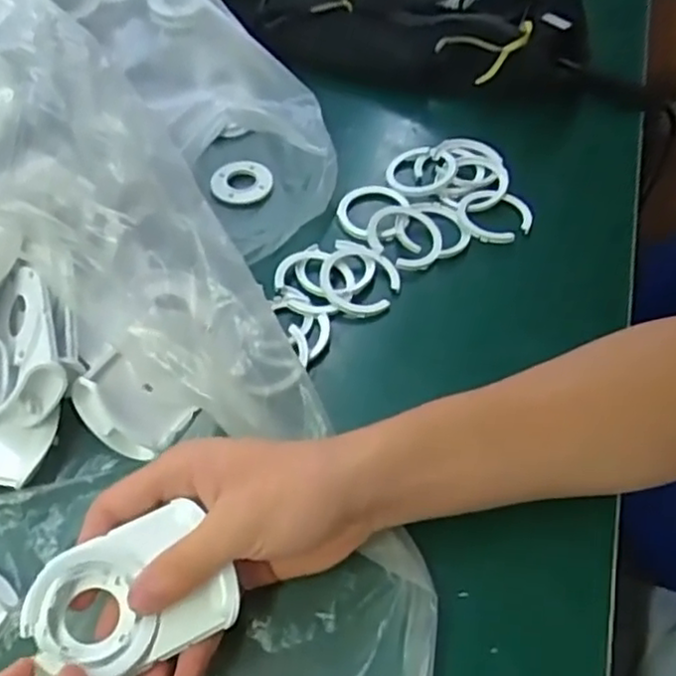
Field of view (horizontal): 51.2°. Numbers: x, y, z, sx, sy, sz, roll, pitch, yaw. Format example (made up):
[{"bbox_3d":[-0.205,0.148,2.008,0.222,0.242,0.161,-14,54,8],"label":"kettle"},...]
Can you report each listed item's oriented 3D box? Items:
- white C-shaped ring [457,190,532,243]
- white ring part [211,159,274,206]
[{"bbox_3d":[0.108,-0.085,0.486,0.049,0.004,0.049,4,53,4],"label":"white C-shaped ring"},{"bbox_3d":[-0.070,-0.114,0.512,0.043,0.006,0.043,-1,52,1],"label":"white ring part"}]

